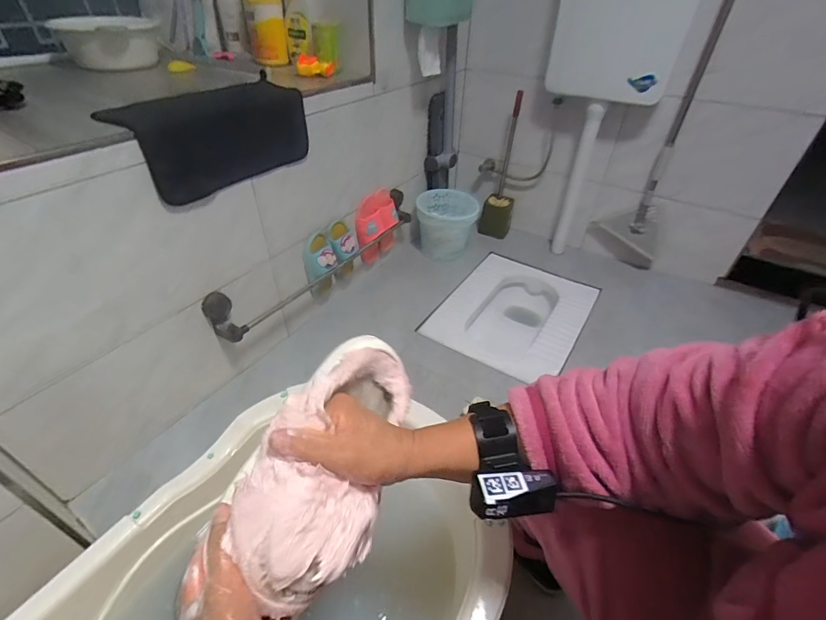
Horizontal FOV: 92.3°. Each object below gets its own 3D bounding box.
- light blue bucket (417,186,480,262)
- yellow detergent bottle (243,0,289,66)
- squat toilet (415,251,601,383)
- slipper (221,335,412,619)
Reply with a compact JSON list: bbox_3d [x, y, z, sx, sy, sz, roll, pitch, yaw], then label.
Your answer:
[{"bbox_3d":[0.124,-0.316,1.488,0.227,0.186,0.197,0,39,-3],"label":"light blue bucket"},{"bbox_3d":[-0.412,-0.841,1.092,0.097,0.267,0.100,-17,43,-22],"label":"yellow detergent bottle"},{"bbox_3d":[0.342,0.035,1.364,0.428,0.140,0.562,22,44,23],"label":"squat toilet"},{"bbox_3d":[-0.065,0.111,0.349,0.102,0.092,0.228,11,43,11],"label":"slipper"}]

